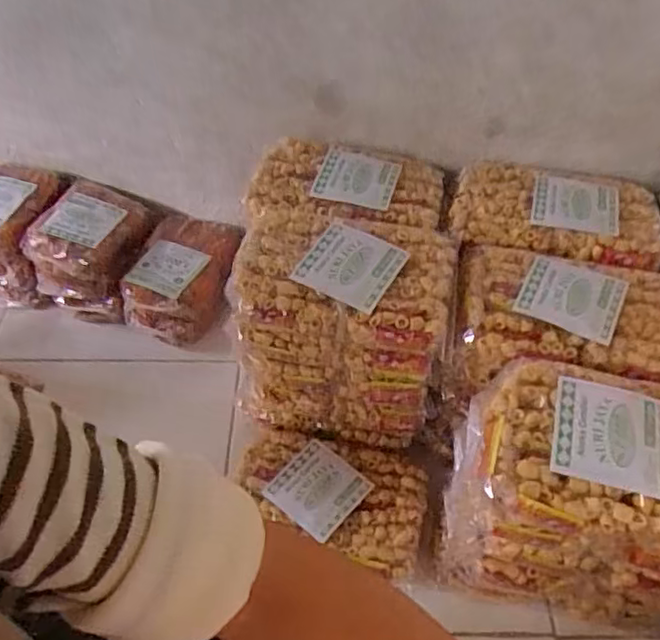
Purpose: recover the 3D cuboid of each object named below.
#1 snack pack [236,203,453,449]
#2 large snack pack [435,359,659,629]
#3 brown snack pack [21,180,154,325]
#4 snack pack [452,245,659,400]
[{"bbox_3d":[0.017,0.004,0.810,0.248,0.248,0.190,8,49,7],"label":"snack pack"},{"bbox_3d":[0.265,0.188,0.655,0.266,0.252,0.152,10,49,8],"label":"large snack pack"},{"bbox_3d":[-0.369,-0.110,1.022,0.152,0.133,0.185,14,50,12],"label":"brown snack pack"},{"bbox_3d":[0.271,0.014,0.717,0.260,0.101,0.170,9,49,7],"label":"snack pack"}]

